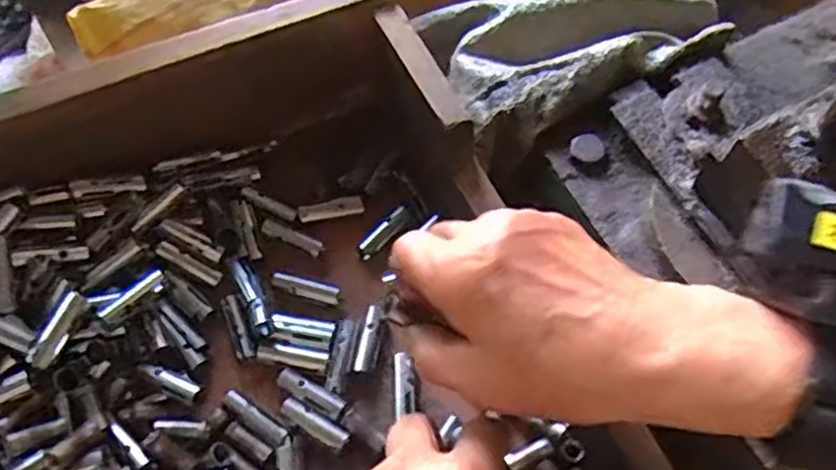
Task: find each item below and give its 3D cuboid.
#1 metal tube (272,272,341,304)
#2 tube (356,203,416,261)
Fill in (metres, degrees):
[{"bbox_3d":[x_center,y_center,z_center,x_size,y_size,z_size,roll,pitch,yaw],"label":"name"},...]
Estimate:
[{"bbox_3d":[-0.062,0.029,0.393,0.037,0.006,0.009,13,60,5],"label":"metal tube"},{"bbox_3d":[-0.017,-0.002,0.409,0.013,0.014,0.039,39,65,19],"label":"tube"}]

